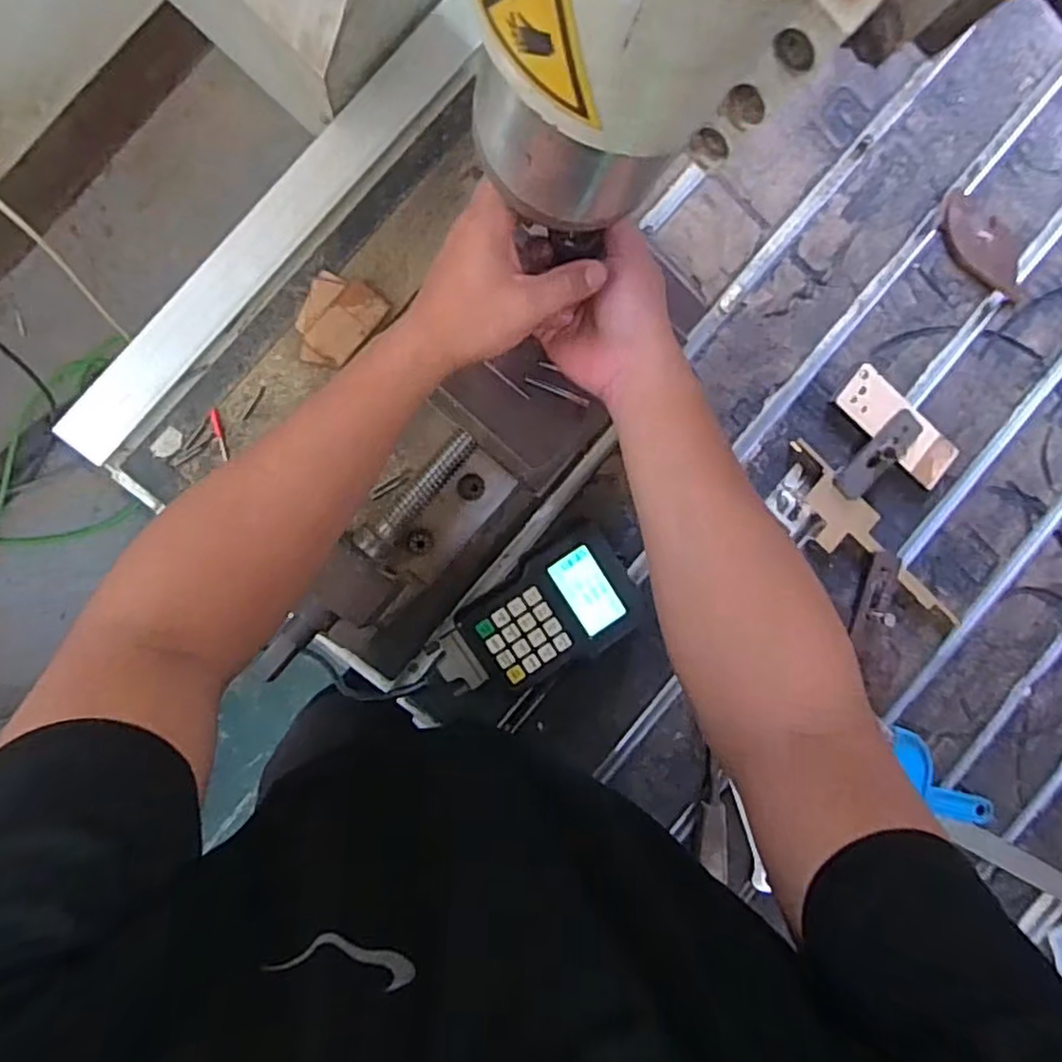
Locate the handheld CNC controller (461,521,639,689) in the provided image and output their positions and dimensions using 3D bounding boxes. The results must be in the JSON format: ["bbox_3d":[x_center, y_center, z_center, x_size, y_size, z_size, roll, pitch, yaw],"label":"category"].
[{"bbox_3d":[0.018,0.069,0.595,0.148,0.042,0.105,-35,98,-4],"label":"handheld CNC controller"}]

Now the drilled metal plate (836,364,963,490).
[{"bbox_3d":[0.350,-0.097,0.640,0.134,0.008,0.050,39,90,-11],"label":"drilled metal plate"}]

